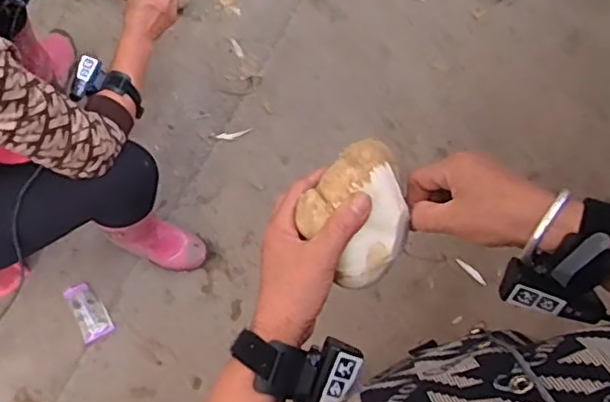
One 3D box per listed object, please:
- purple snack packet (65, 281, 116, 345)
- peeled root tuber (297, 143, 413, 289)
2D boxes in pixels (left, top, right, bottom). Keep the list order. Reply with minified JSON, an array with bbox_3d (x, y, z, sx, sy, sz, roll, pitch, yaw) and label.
[{"bbox_3d":[-0.459,0.234,1.336,0.065,0.021,0.117,-26,77,-9],"label":"purple snack packet"},{"bbox_3d":[0.047,0.008,0.475,0.079,0.052,0.107,36,77,8],"label":"peeled root tuber"}]

